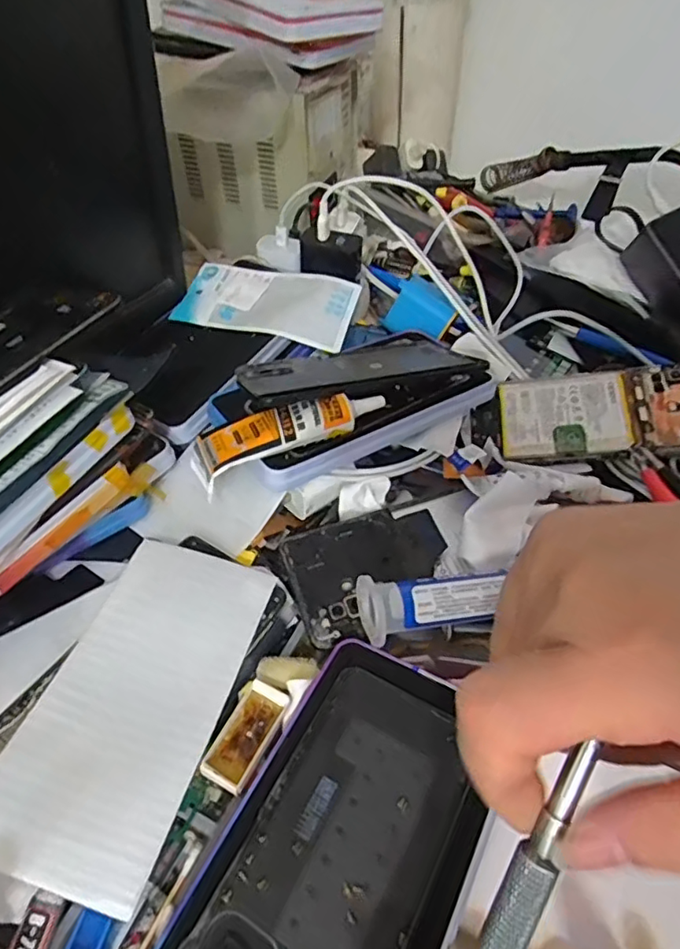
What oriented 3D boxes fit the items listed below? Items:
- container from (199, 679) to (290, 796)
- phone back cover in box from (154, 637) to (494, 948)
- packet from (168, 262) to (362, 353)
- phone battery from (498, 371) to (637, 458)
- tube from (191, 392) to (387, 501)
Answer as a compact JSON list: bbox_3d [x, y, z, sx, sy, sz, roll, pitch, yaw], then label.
[{"bbox_3d":[-0.044,0.125,0.280,0.022,0.010,0.048,22,50,20],"label":"container"},{"bbox_3d":[-0.004,0.164,0.240,0.097,0.018,0.183,21,50,20],"label":"phone back cover in box"},{"bbox_3d":[-0.058,-0.141,0.472,0.135,0.014,0.076,11,47,11],"label":"packet"},{"bbox_3d":[0.155,-0.042,0.406,0.083,0.004,0.062,-4,59,17],"label":"phone battery"},{"bbox_3d":[-0.031,-0.029,0.366,0.124,0.031,0.037,-19,49,-18],"label":"tube"}]

